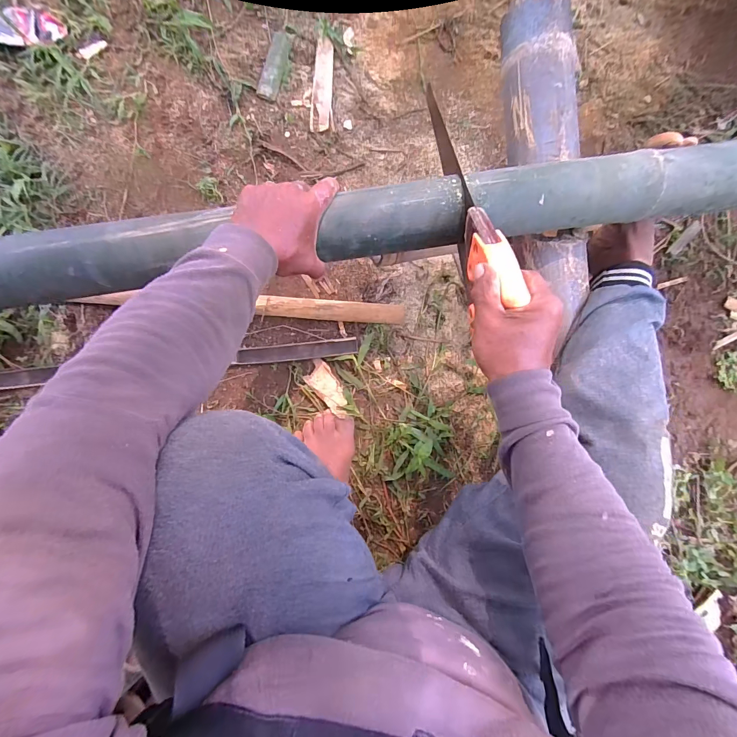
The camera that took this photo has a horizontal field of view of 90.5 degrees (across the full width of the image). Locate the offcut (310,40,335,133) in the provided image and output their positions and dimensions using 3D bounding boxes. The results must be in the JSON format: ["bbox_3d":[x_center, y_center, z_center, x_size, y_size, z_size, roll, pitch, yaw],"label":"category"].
[{"bbox_3d":[-0.087,-0.531,0.686,0.044,0.011,0.177,-1,83,-5],"label":"offcut"}]

